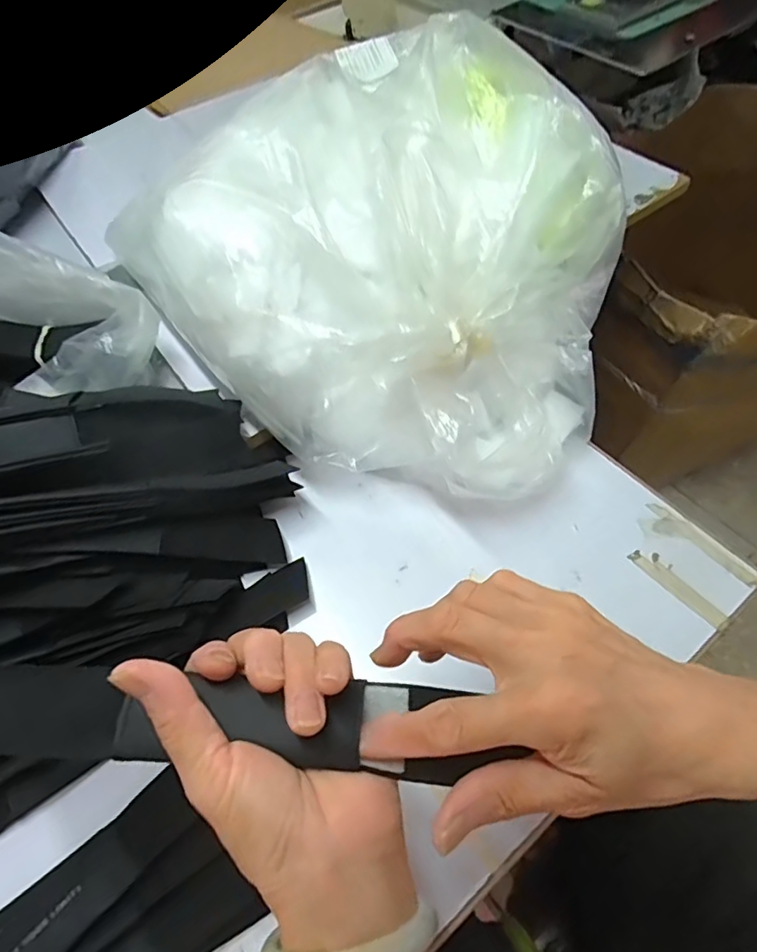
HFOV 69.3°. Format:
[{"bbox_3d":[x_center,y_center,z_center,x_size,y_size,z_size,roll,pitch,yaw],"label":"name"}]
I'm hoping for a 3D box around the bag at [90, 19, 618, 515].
[{"bbox_3d":[0.020,-0.184,0.457,0.368,0.189,0.330,27,64,20],"label":"bag"}]

